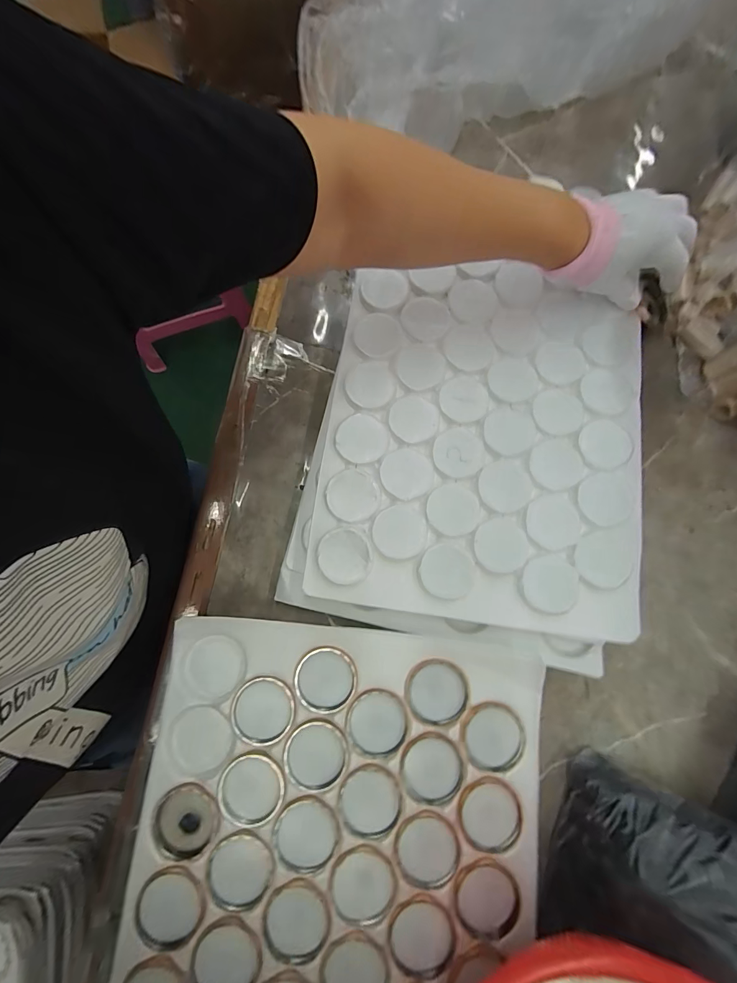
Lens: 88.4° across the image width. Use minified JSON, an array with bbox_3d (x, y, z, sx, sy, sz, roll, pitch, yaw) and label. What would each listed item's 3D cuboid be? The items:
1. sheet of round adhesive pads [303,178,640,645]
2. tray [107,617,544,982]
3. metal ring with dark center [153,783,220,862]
[{"bbox_3d":[0.110,-0.057,0.372,0.293,0.012,0.350,8,77,1],"label":"sheet of round adhesive pads"},{"bbox_3d":[-0.023,0.284,0.283,0.302,0.018,0.371,6,77,0],"label":"tray"},{"bbox_3d":[-0.139,0.255,0.293,0.047,0.006,0.048,3,77,-1],"label":"metal ring with dark center"}]

